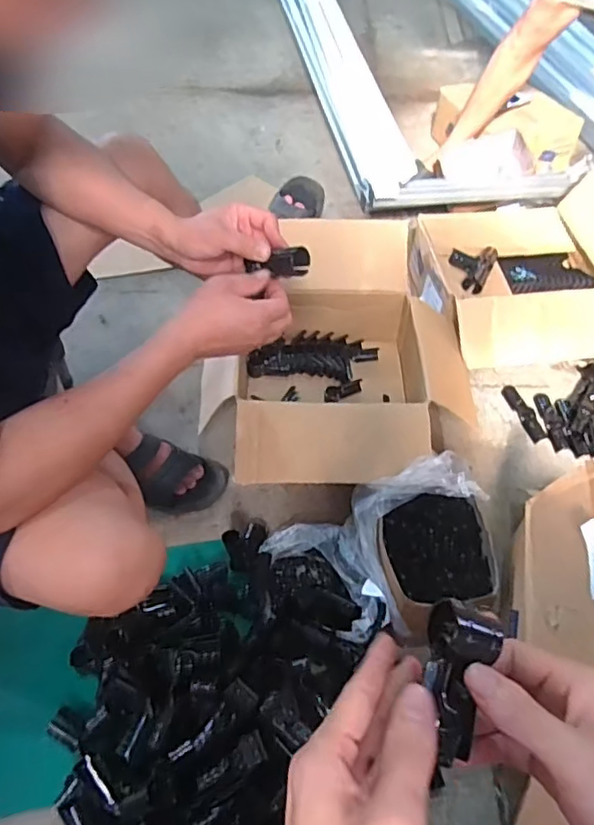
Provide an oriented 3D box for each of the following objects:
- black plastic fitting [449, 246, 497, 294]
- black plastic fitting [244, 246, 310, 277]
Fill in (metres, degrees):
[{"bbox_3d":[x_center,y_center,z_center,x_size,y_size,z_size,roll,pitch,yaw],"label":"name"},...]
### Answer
[{"bbox_3d":[0.347,-0.291,1.185,0.088,0.033,0.126,20,52,14],"label":"black plastic fitting"},{"bbox_3d":[-0.022,-0.174,0.687,0.079,0.028,0.025,0,48,29],"label":"black plastic fitting"}]

